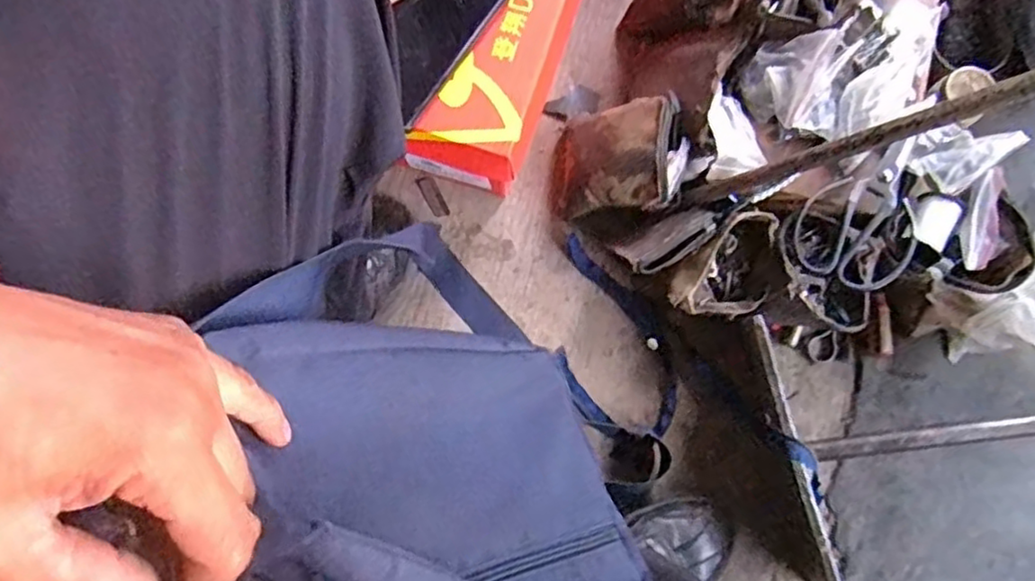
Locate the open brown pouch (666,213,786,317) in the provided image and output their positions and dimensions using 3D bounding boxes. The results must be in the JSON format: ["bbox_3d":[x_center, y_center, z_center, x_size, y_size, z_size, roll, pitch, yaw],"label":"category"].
[{"bbox_3d":[0.198,-0.019,0.621,0.078,0.045,0.115,38,101,-11],"label":"open brown pouch"}]

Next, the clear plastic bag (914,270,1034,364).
[{"bbox_3d":[0.442,0.010,0.605,0.132,0.080,0.088,-28,80,-4],"label":"clear plastic bag"}]

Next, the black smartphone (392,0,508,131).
[{"bbox_3d":[-0.075,-0.223,0.585,0.075,0.013,0.149,35,76,4],"label":"black smartphone"}]

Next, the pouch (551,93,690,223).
[{"bbox_3d":[0.092,-0.126,0.648,0.133,0.034,0.105,-3,85,37],"label":"pouch"}]

